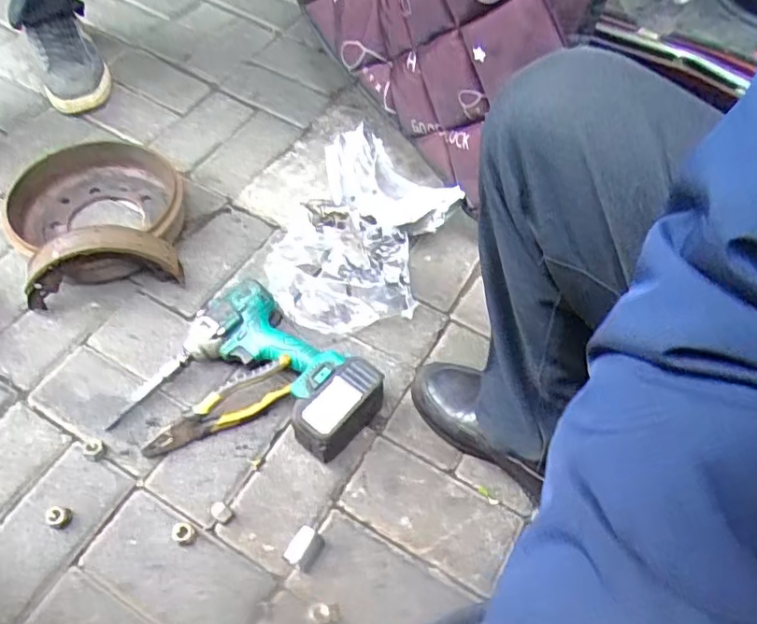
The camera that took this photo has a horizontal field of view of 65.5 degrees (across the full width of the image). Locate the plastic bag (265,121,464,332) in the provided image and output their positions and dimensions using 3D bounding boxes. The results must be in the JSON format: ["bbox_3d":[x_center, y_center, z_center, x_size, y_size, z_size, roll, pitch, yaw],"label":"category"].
[{"bbox_3d":[-0.031,-0.116,0.855,0.221,0.078,0.321,27,60,16],"label":"plastic bag"}]

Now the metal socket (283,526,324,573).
[{"bbox_3d":[-0.079,0.255,0.633,0.031,0.025,0.041,28,60,16],"label":"metal socket"}]

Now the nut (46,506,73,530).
[{"bbox_3d":[-0.349,0.226,0.645,0.025,0.019,0.022,22,59,13],"label":"nut"}]

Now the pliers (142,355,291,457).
[{"bbox_3d":[-0.196,0.122,0.703,0.175,0.056,0.021,-30,23,-11],"label":"pliers"}]

